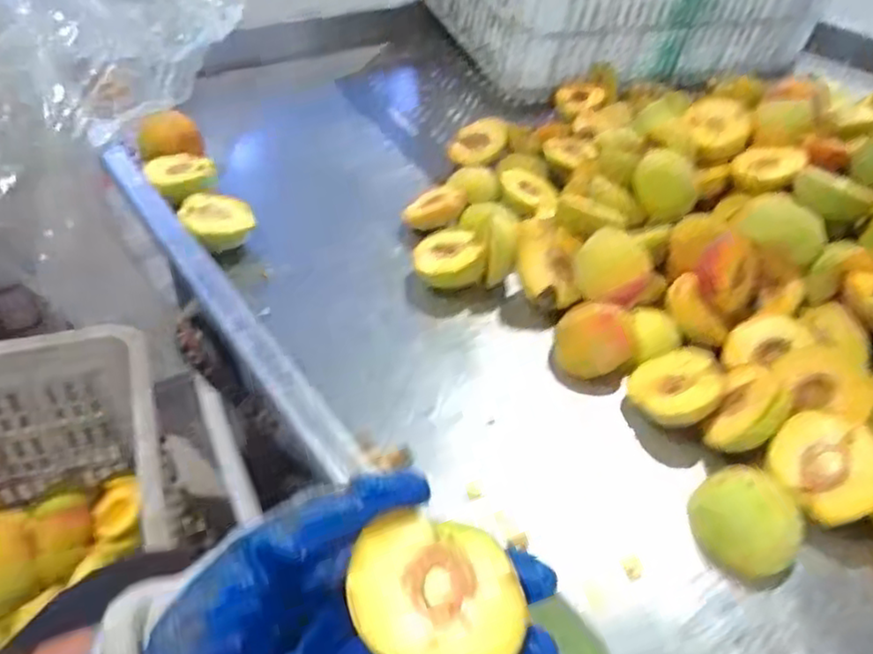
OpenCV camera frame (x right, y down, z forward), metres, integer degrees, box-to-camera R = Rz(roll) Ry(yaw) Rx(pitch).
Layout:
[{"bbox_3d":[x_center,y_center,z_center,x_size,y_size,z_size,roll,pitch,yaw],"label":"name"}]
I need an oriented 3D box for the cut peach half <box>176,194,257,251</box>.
[{"bbox_3d":[-0.186,-0.091,0.580,0.058,0.026,0.050,-15,45,-21],"label":"cut peach half"}]

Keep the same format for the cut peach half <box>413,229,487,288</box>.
[{"bbox_3d":[0.011,-0.058,0.575,0.058,0.031,0.061,0,41,-6],"label":"cut peach half"}]

